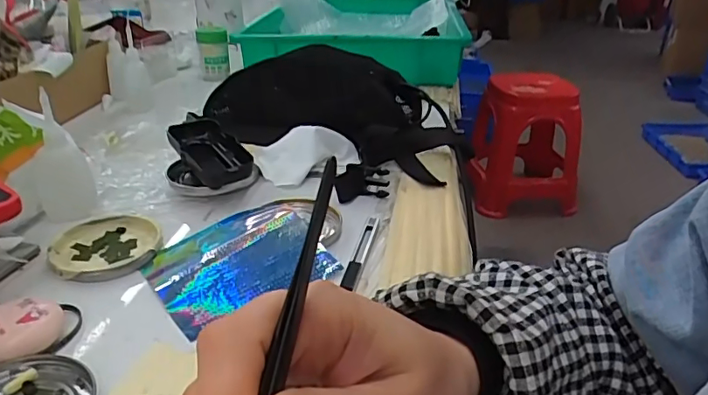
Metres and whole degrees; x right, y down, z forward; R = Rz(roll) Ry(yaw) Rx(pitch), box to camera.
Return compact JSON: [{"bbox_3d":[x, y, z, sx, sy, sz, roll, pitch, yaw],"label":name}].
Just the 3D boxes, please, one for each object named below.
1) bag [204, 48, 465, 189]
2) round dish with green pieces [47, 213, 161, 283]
[{"bbox_3d":[-0.012,-0.112,0.621,0.302,0.087,0.141,18,32,29],"label":"bag"},{"bbox_3d":[-0.195,0.039,0.421,0.079,0.012,0.081,1,28,-1],"label":"round dish with green pieces"}]

